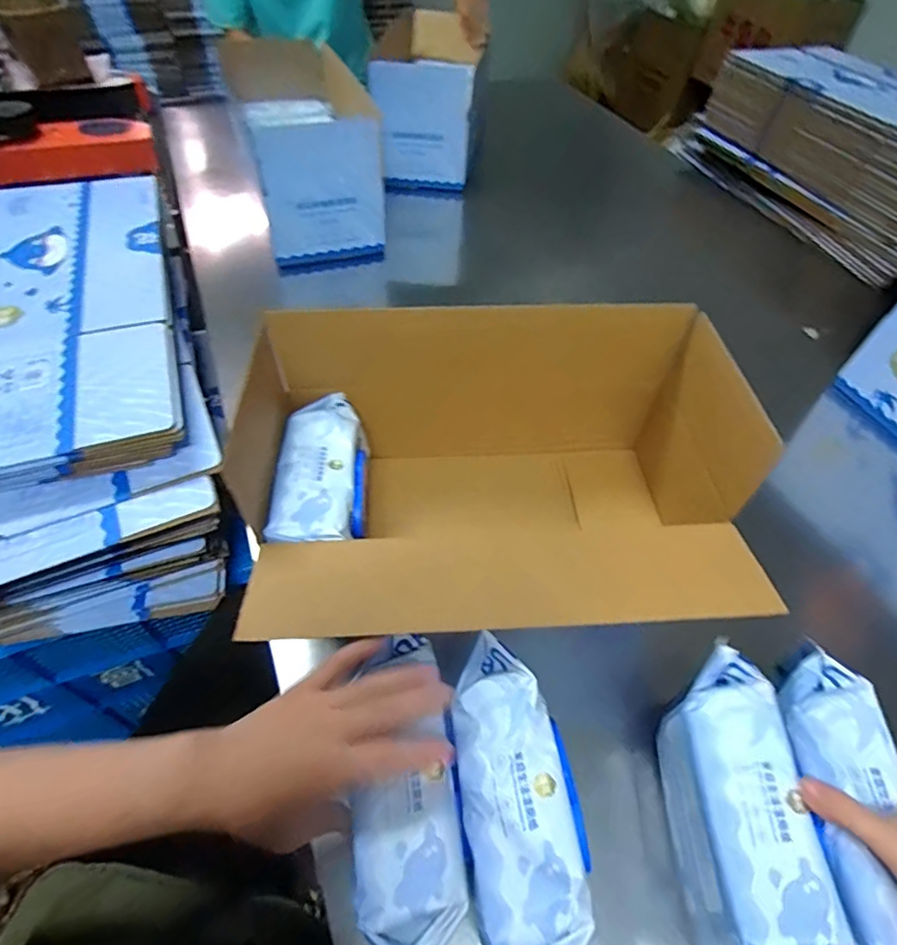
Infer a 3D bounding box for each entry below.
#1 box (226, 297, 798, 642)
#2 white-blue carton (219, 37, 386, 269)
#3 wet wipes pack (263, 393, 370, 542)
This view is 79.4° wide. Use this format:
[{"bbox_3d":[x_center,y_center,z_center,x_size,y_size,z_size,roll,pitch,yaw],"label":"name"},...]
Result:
[{"bbox_3d":[0.033,0.010,0.504,0.419,0.205,0.289,0,52,-4],"label":"box"},{"bbox_3d":[-0.279,-0.609,0.999,0.199,0.206,0.507,-14,54,-14],"label":"white-blue carton"},{"bbox_3d":[-0.119,-0.003,0.526,0.085,0.049,0.184,0,52,-3],"label":"wet wipes pack"}]

